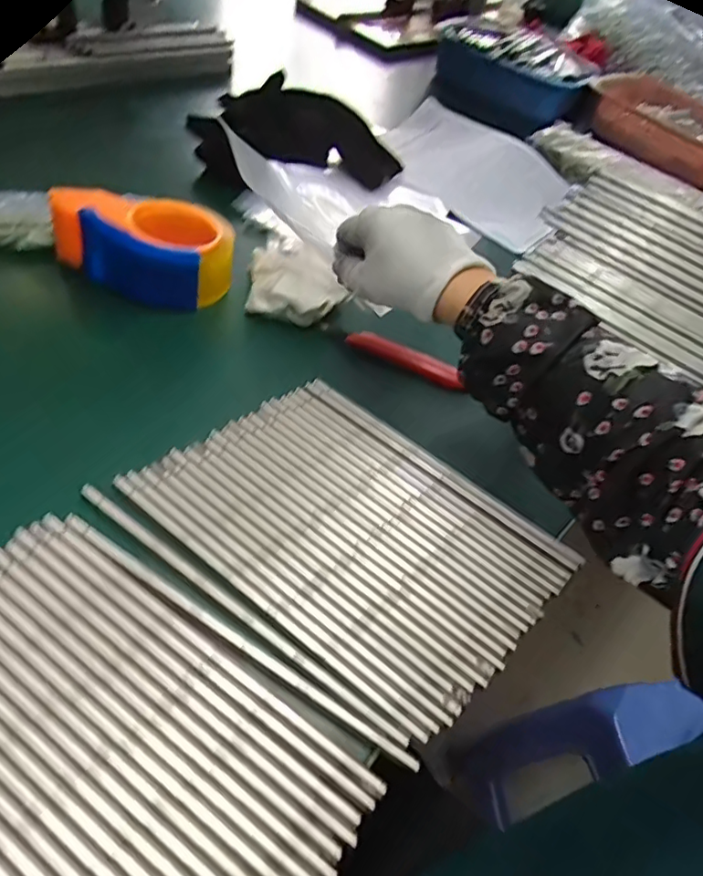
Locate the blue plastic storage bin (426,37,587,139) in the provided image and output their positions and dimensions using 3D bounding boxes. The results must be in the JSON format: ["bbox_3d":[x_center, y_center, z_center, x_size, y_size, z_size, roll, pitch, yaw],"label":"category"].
[{"bbox_3d":[0.258,-0.611,1.000,0.136,0.101,0.264,-24,55,-24],"label":"blue plastic storage bin"}]

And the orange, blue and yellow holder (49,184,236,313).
[{"bbox_3d":[-0.179,-0.173,0.502,0.140,0.072,0.094,12,49,5],"label":"orange, blue and yellow holder"}]

